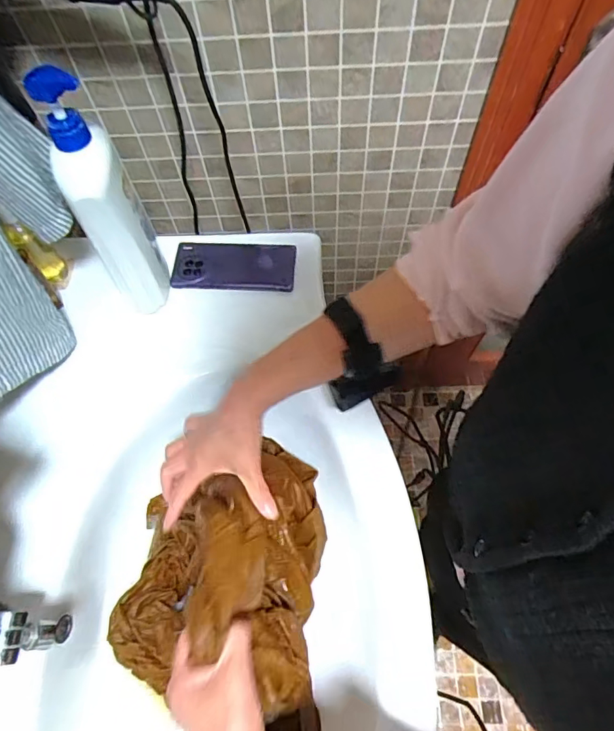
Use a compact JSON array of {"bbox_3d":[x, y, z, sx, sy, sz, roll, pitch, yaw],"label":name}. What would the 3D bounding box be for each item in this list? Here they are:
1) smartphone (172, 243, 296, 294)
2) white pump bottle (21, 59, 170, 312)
[{"bbox_3d":[-0.100,-0.138,0.645,0.166,0.016,0.081,4,65,4],"label":"smartphone"},{"bbox_3d":[-0.216,-0.165,0.513,0.070,0.271,0.081,-28,67,-11],"label":"white pump bottle"}]

